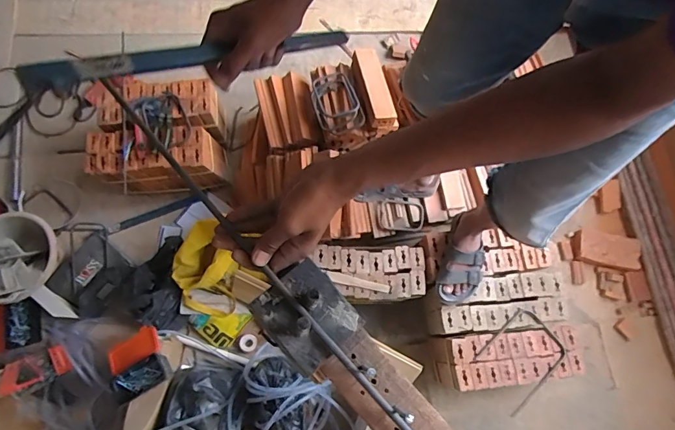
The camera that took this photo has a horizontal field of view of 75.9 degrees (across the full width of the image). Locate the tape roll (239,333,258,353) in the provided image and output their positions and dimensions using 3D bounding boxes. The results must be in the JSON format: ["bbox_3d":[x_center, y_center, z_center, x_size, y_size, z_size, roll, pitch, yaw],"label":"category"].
[{"bbox_3d":[-0.272,0.392,1.328,0.056,0.012,0.053,0,74,-2],"label":"tape roll"}]

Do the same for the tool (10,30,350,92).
[{"bbox_3d":[-0.131,-0.179,0.478,0.379,0.018,0.032,-26,75,-38],"label":"tool"}]

